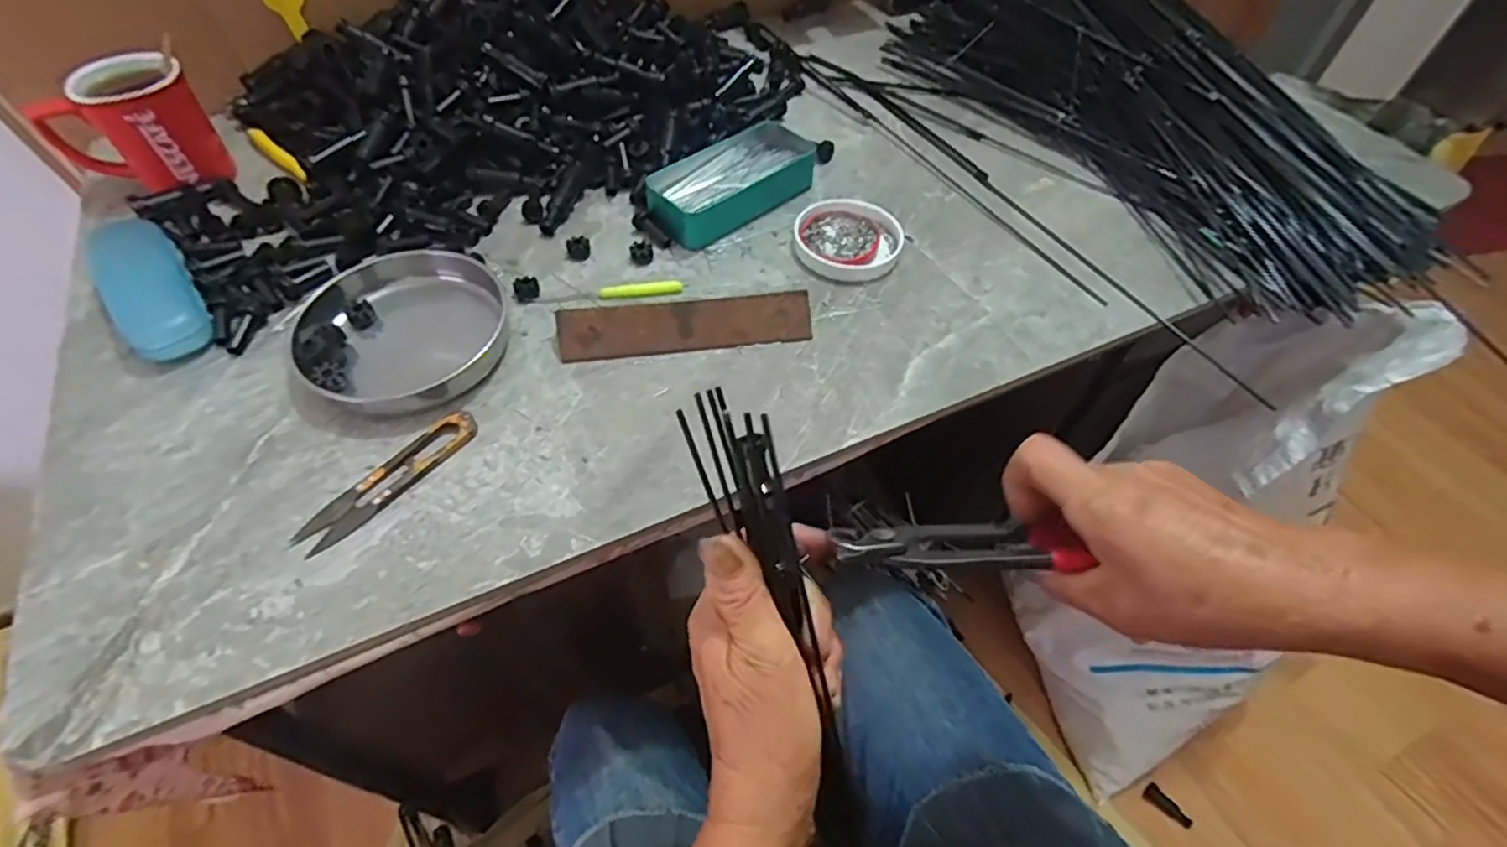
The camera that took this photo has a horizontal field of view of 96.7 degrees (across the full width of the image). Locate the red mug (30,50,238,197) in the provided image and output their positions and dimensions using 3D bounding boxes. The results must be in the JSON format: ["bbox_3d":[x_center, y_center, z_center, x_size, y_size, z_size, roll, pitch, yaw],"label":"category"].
[{"bbox_3d":[-0.497,-0.234,0.542,0.069,0.085,0.105,38,61,23],"label":"red mug"}]

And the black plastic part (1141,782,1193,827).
[{"bbox_3d":[0.619,0.569,1.000,0.075,0.010,0.030,32,58,18],"label":"black plastic part"}]

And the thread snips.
[{"bbox_3d":[-0.220,0.032,0.406,0.027,0.010,0.115,34,59,21],"label":"thread snips"}]

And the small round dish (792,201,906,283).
[{"bbox_3d":[0.078,-0.152,0.555,0.087,0.013,0.085,1,53,-1],"label":"small round dish"}]

